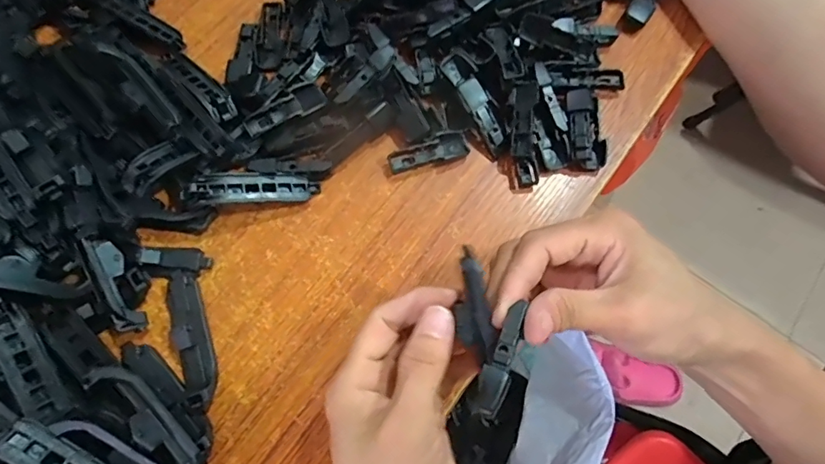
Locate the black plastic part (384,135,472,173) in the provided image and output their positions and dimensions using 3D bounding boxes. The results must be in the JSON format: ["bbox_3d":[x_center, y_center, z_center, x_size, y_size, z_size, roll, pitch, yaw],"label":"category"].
[{"bbox_3d":[0.011,-0.049,0.306,0.052,0.008,0.014,-18,74,-6],"label":"black plastic part"}]

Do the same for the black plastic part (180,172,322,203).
[{"bbox_3d":[-0.093,-0.026,0.284,0.075,0.009,0.018,-3,72,-25],"label":"black plastic part"}]

